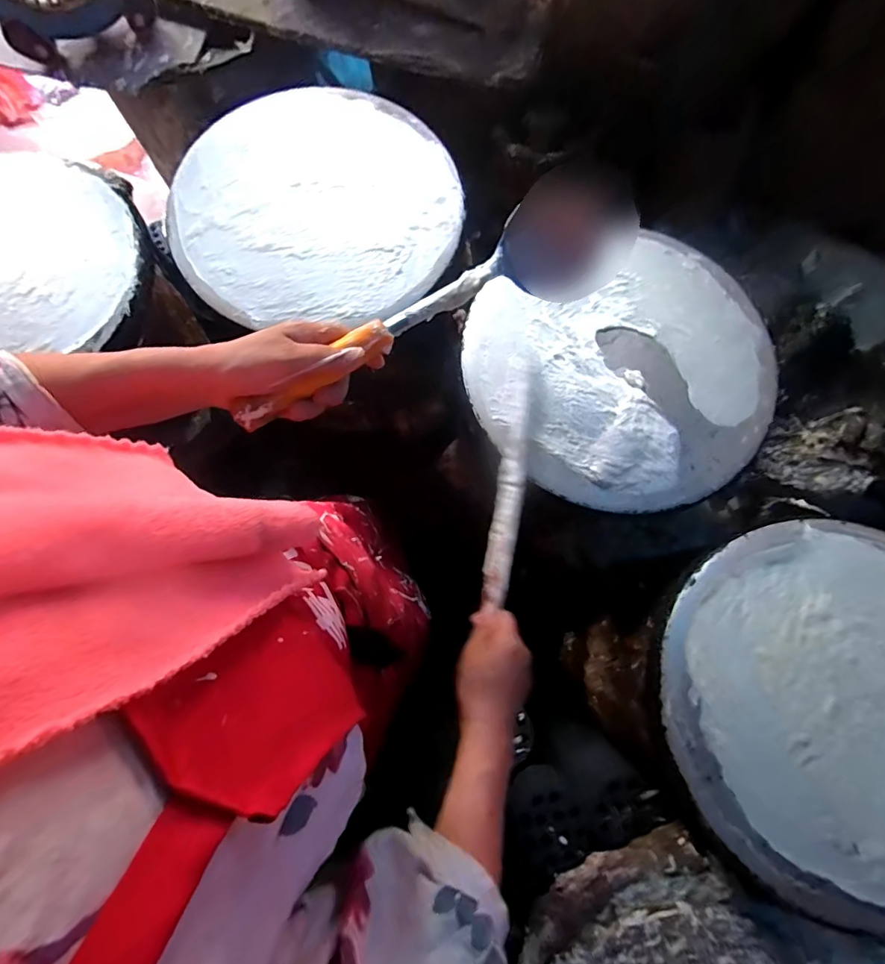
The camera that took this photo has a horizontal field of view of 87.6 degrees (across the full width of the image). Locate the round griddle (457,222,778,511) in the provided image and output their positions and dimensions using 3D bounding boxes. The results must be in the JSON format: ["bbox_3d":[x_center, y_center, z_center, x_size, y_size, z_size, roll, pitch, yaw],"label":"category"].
[{"bbox_3d":[0.222,-0.129,0.554,0.359,0.025,0.316,-18,79,-4],"label":"round griddle"}]

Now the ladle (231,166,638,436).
[{"bbox_3d":[0.001,-0.164,0.429,0.410,0.085,0.085,-30,80,-11],"label":"ladle"}]

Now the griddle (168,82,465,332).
[{"bbox_3d":[-0.165,-0.374,0.606,0.365,0.016,0.354,0,78,-1],"label":"griddle"}]

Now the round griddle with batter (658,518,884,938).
[{"bbox_3d":[0.409,0.221,0.466,0.354,0.034,0.351,0,78,-1],"label":"round griddle with batter"}]

